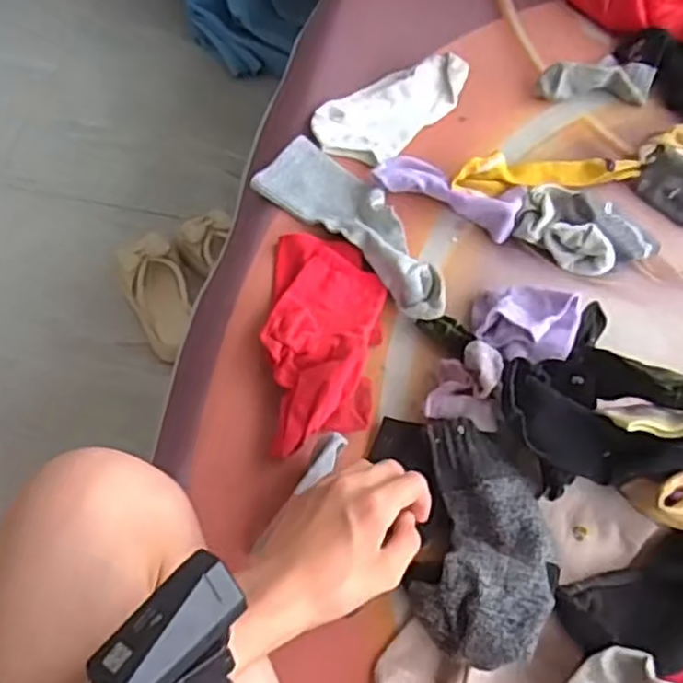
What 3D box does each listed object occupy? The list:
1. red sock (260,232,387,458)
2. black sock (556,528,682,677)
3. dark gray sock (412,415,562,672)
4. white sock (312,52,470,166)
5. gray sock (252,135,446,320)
[{"bbox_3d":[-0.015,-0.008,0.588,0.092,0.058,0.199,6,62,-1],"label":"red sock"},{"bbox_3d":[0.219,0.179,0.496,0.137,0.037,0.074,-21,66,-14],"label":"black sock"},{"bbox_3d":[0.101,0.138,0.505,0.089,0.062,0.162,10,62,1],"label":"dark gray sock"},{"bbox_3d":[0.047,-0.240,0.732,0.090,0.031,0.164,37,66,15],"label":"white sock"},{"bbox_3d":[0.020,-0.110,0.656,0.076,0.035,0.223,-40,72,-21],"label":"gray sock"}]

